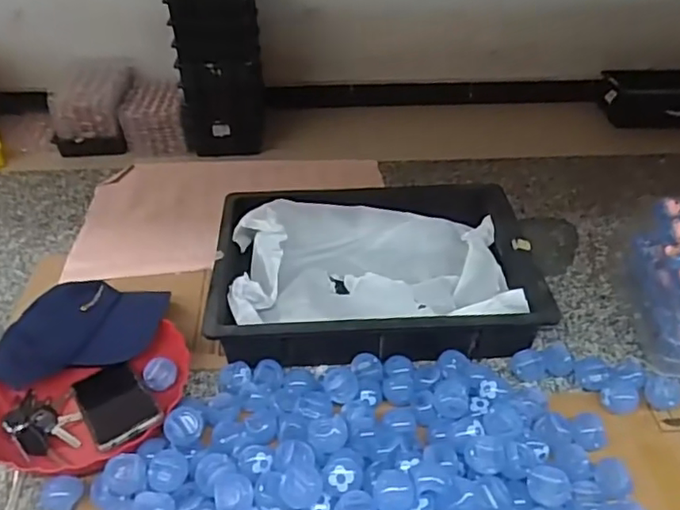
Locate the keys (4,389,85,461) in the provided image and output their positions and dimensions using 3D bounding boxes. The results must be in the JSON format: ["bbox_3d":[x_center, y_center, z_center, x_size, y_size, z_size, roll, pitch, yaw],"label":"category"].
[{"bbox_3d":[-0.366,0.201,0.727,0.109,0.032,0.072,29,48,32],"label":"keys"}]

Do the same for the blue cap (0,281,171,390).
[{"bbox_3d":[-0.351,0.102,0.814,0.230,0.064,0.126,-15,41,-16],"label":"blue cap"}]

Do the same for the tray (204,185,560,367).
[{"bbox_3d":[0.048,0.007,0.872,0.436,0.086,0.309,-3,39,-2],"label":"tray"}]

